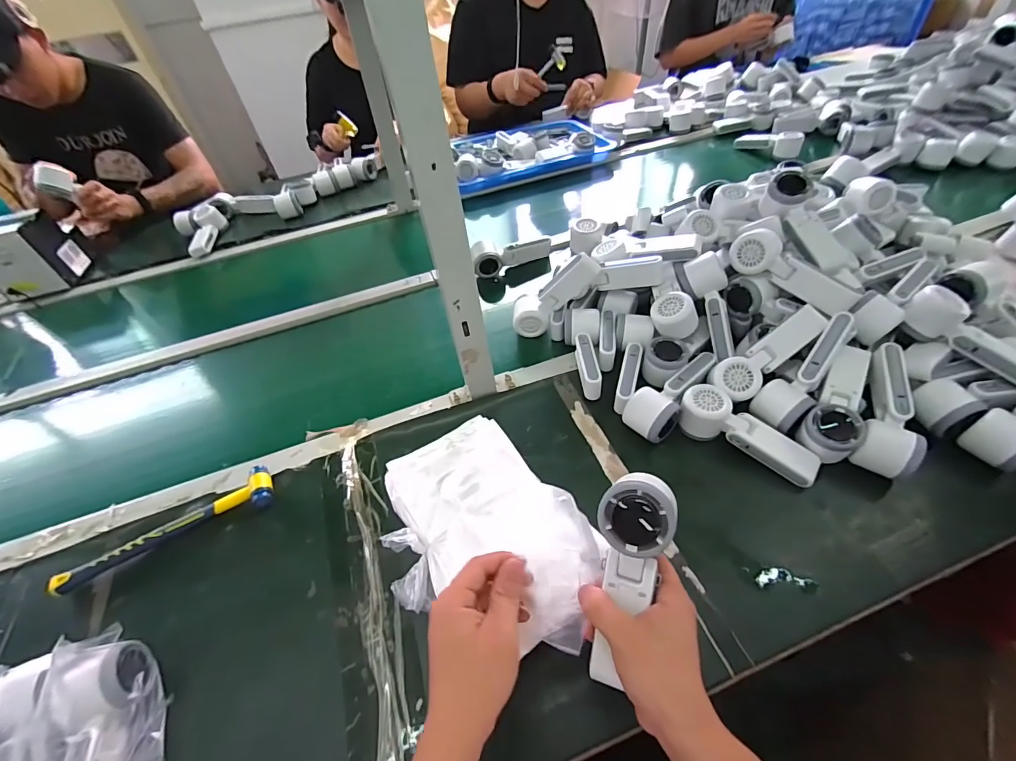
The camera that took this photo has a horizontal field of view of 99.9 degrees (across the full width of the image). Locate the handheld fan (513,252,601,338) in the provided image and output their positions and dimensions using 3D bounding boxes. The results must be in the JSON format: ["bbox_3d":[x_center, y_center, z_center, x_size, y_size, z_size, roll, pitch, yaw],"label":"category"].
[{"bbox_3d":[0.073,-0.141,0.688,0.164,0.051,0.059,-39,36,34],"label":"handheld fan"}]

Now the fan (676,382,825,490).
[{"bbox_3d":[0.297,0.066,0.530,0.161,0.051,0.055,26,56,27],"label":"fan"}]

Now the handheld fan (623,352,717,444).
[{"bbox_3d":[0.219,0.013,0.583,0.064,0.049,0.155,29,57,28],"label":"handheld fan"}]

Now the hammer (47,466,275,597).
[{"bbox_3d":[-0.422,0.180,0.535,0.245,0.021,0.060,-23,50,-13],"label":"hammer"}]

